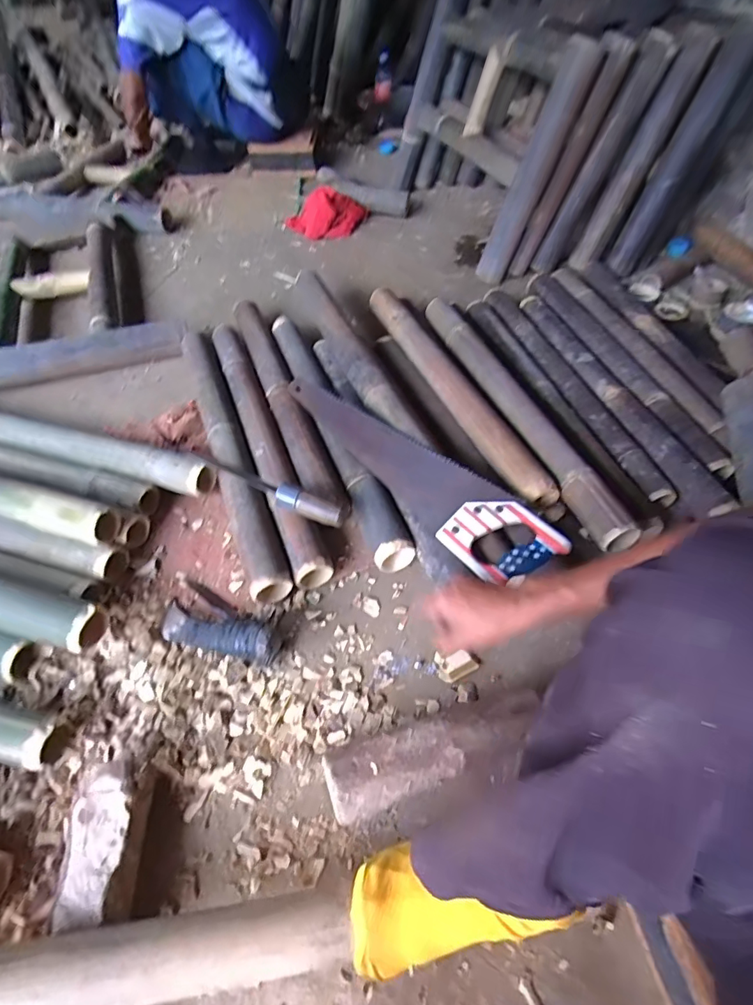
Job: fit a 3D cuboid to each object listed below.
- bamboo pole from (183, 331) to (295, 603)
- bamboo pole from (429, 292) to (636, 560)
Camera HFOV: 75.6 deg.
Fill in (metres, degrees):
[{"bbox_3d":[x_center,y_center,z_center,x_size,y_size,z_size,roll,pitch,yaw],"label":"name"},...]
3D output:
[{"bbox_3d":[-0.272,-0.122,0.868,0.066,0.079,0.662,-17,56,-15],"label":"bamboo pole"},{"bbox_3d":[0.234,-0.185,0.850,0.069,0.056,0.648,-15,54,-11],"label":"bamboo pole"}]

